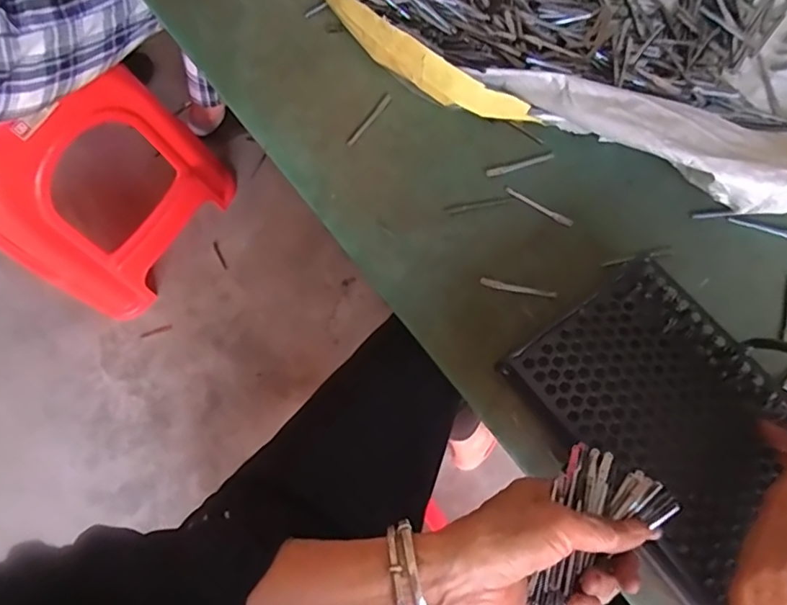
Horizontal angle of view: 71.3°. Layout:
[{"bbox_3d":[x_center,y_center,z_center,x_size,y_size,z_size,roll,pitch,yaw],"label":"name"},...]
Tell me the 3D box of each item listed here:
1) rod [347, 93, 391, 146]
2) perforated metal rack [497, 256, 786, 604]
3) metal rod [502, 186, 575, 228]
[{"bbox_3d":[-0.024,-0.181,0.544,0.007,0.004,0.069,35,77,10],"label":"rod"},{"bbox_3d":[0.301,0.224,0.346,0.147,0.067,0.571,-35,72,-9],"label":"perforated metal rack"},{"bbox_3d":[0.134,-0.089,0.510,0.069,0.004,0.008,32,77,10],"label":"metal rod"}]

